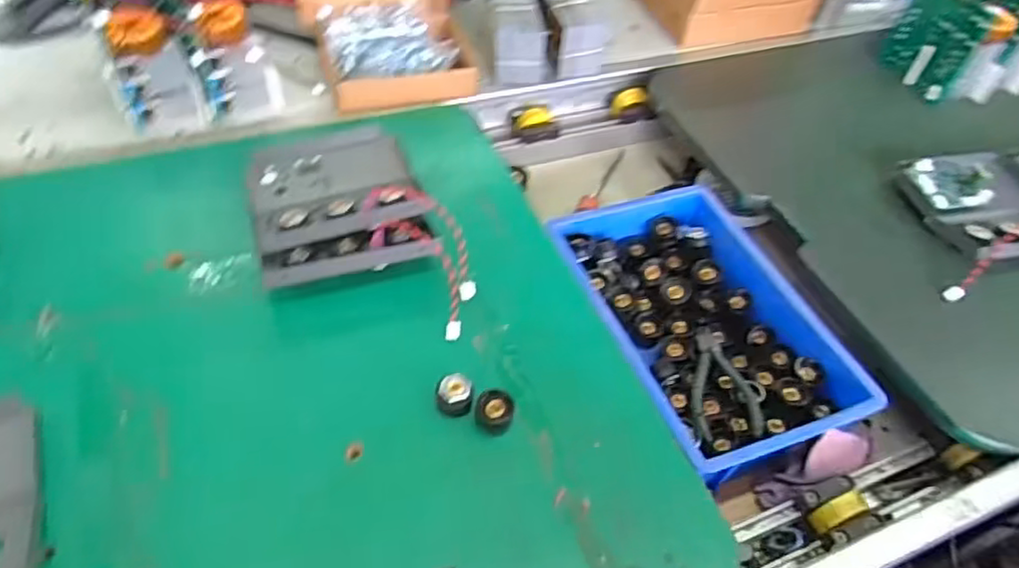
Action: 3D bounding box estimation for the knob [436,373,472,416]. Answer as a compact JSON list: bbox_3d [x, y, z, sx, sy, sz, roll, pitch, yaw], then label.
[{"bbox_3d":[-0.044,0.090,0.537,0.028,0.026,0.025,-1,49,-6],"label":"knob"}]

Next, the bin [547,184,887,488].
[{"bbox_3d":[0.179,0.039,0.666,0.194,0.080,0.309,-15,54,-19],"label":"bin"}]

